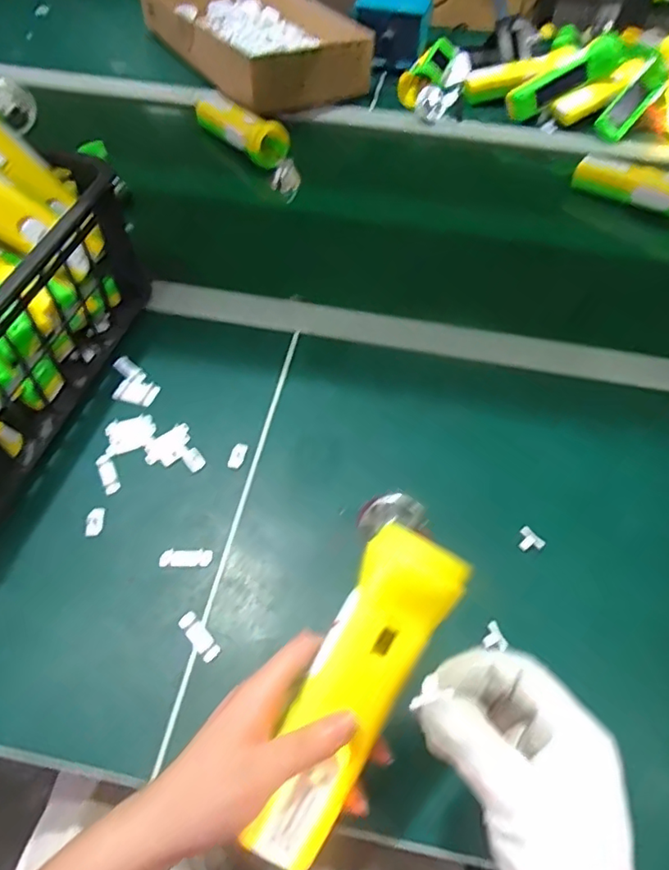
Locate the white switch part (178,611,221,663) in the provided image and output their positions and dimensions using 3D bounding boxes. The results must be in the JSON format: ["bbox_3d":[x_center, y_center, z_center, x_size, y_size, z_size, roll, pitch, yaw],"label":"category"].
[{"bbox_3d":[-0.095,0.142,0.390,0.014,0.005,0.037,-36,64,-24],"label":"white switch part"}]

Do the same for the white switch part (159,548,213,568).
[{"bbox_3d":[-0.113,0.094,0.422,0.038,0.004,0.013,0,56,-2],"label":"white switch part"}]

